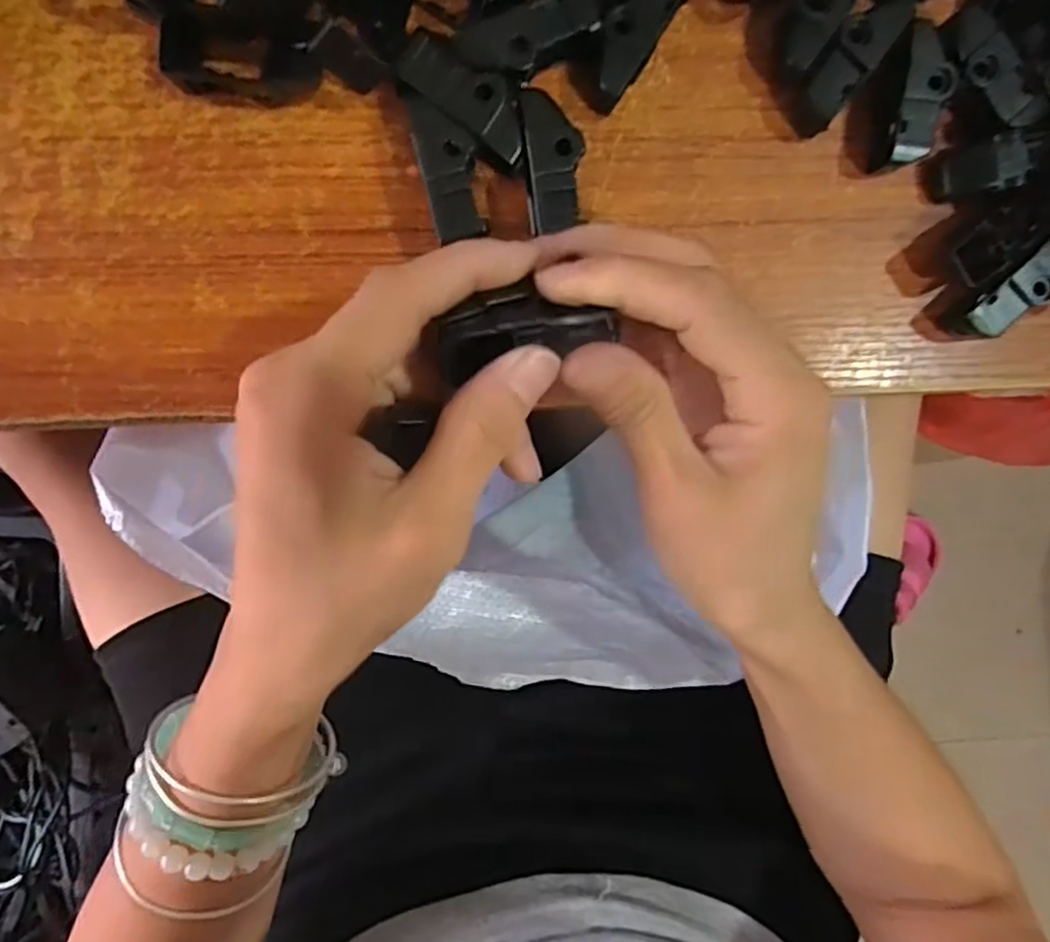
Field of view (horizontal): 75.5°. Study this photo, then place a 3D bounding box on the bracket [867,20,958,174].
[{"bbox_3d":[0.134,-0.127,0.238,0.018,0.021,0.048,15,94,-5],"label":"bracket"}]

